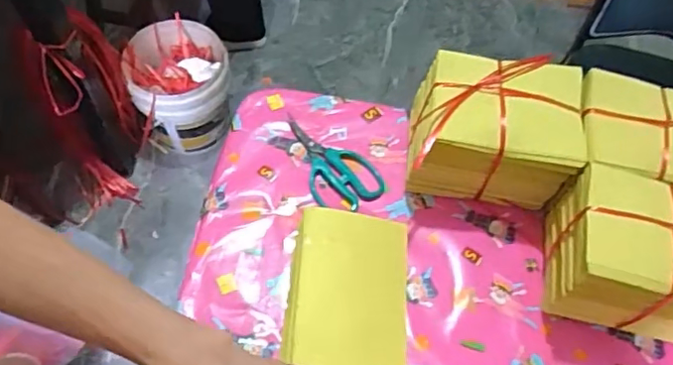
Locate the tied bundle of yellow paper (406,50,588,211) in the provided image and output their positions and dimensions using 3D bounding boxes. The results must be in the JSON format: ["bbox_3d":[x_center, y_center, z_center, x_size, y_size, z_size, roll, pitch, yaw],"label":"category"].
[{"bbox_3d":[0.173,-0.054,0.644,0.172,0.126,0.127,3,61,-2],"label":"tied bundle of yellow paper"}]

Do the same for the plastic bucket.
[{"bbox_3d":[-0.406,-0.236,1.515,0.252,0.274,0.230,-4,61,-6],"label":"plastic bucket"}]

